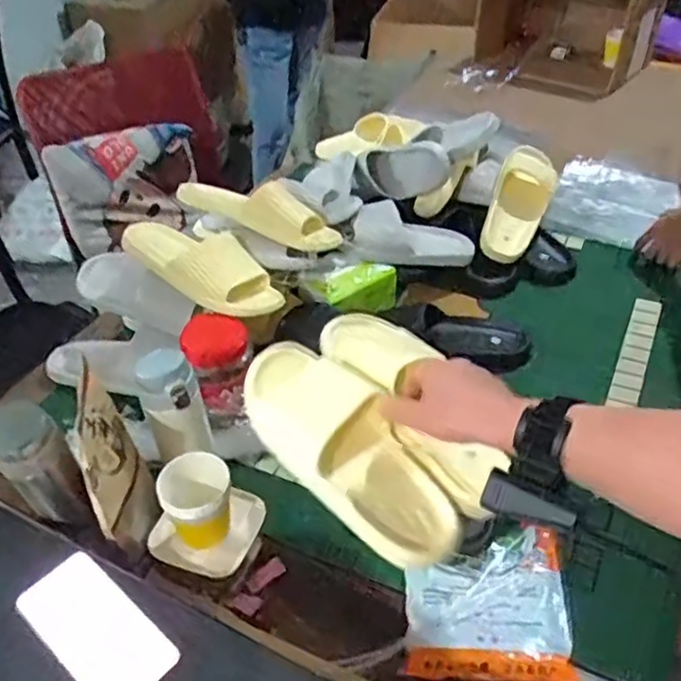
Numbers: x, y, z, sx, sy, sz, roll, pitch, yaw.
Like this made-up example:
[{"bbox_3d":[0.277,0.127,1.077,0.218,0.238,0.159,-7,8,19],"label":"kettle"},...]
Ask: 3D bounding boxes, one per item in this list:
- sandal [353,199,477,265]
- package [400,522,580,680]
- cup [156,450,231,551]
[{"bbox_3d":[0.121,-0.168,1.126,0.218,0.074,0.078,8,32,-19],"label":"sandal"},{"bbox_3d":[0.157,0.280,0.743,0.166,0.019,0.169,1,40,6],"label":"package"},{"bbox_3d":[-0.148,0.178,0.729,0.072,0.094,0.069,-2,39,2],"label":"cup"}]

